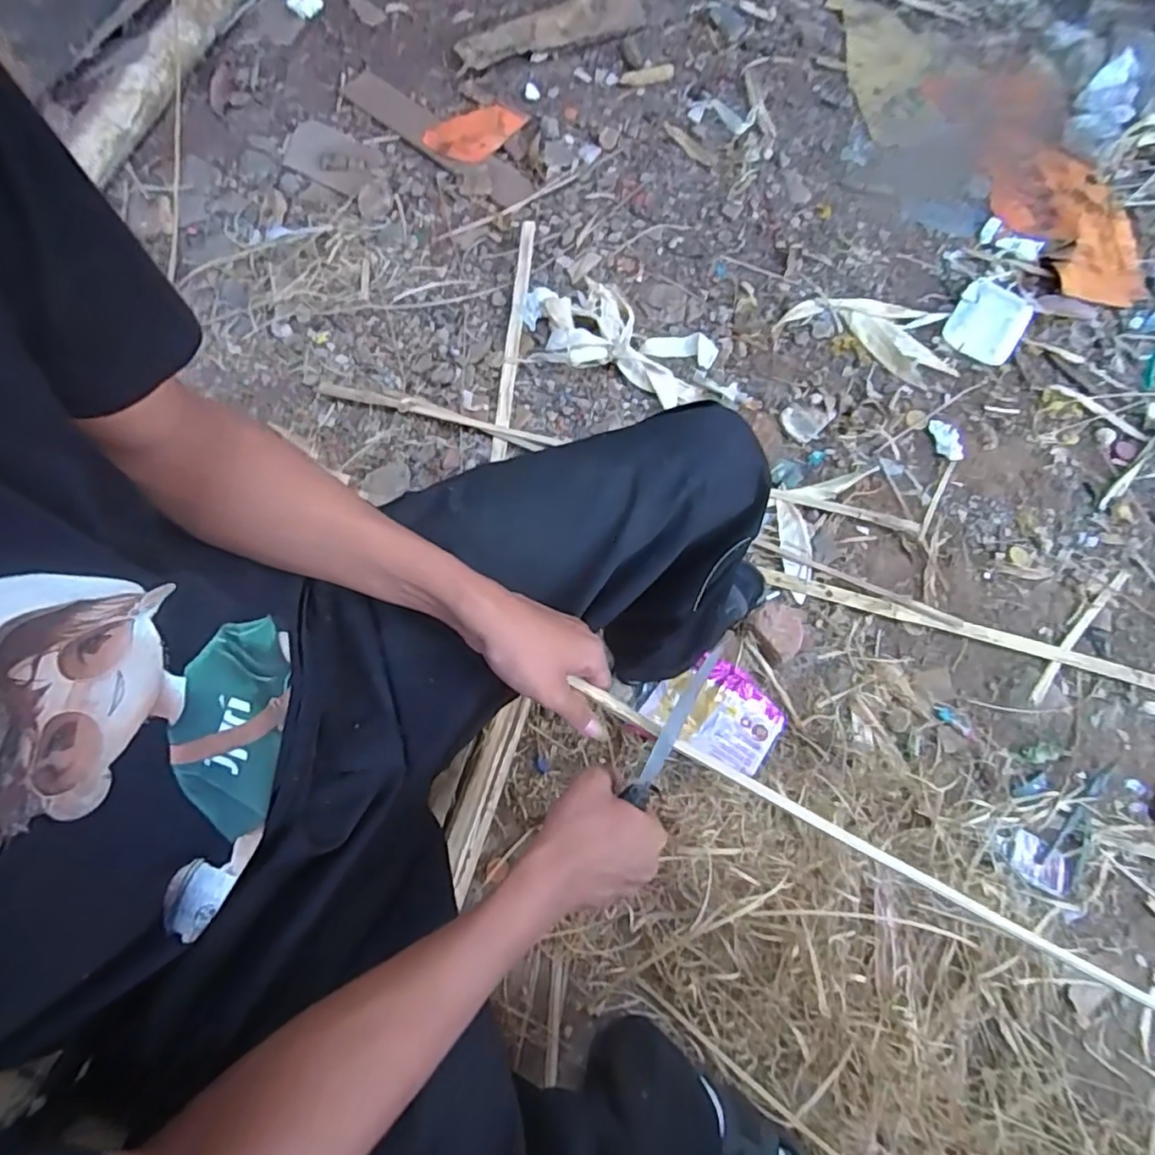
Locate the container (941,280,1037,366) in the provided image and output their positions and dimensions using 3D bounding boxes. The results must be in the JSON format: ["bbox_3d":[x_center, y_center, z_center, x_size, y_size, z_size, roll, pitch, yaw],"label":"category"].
[{"bbox_3d":[0.780,-0.484,1.135,0.132,0.016,0.177,32,74,9],"label":"container"}]

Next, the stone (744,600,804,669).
[{"bbox_3d":[0.302,0.077,0.902,0.095,0.040,0.083,-41,77,-13],"label":"stone"}]

